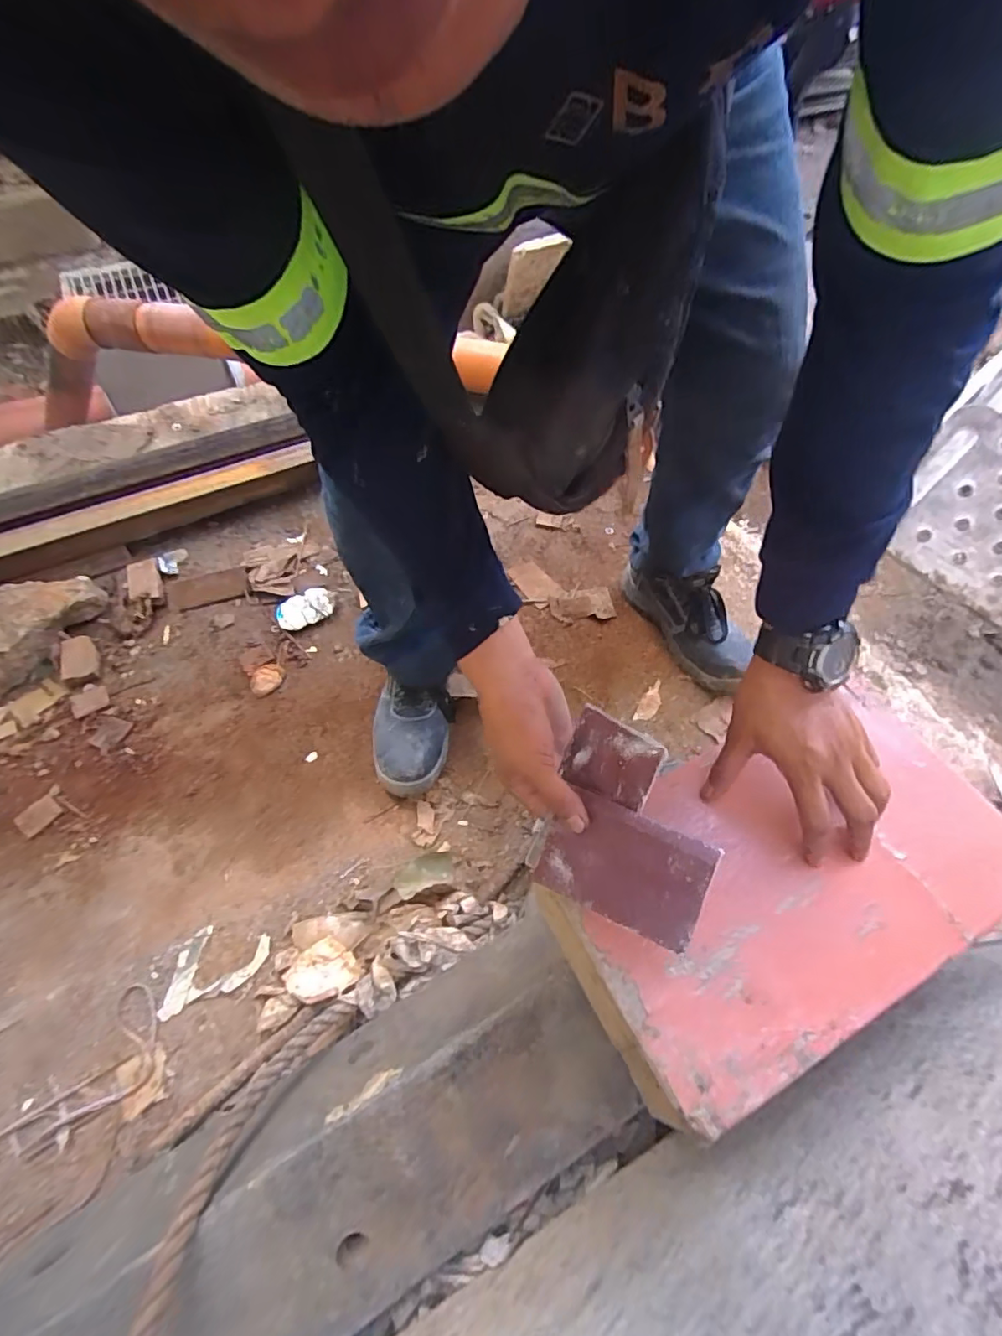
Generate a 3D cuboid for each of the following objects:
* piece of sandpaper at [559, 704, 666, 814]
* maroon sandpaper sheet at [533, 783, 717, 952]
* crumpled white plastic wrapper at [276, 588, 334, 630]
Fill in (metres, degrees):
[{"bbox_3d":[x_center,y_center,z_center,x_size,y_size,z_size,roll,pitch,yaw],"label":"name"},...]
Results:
[{"bbox_3d":[0.085,0.070,0.431,0.073,0.060,0.007,25,15,36],"label":"piece of sandpaper"},{"bbox_3d":[0.086,0.141,0.404,0.118,0.006,0.075,19,82,32],"label":"maroon sandpaper sheet"},{"bbox_3d":[-0.341,-0.104,0.969,0.094,0.027,0.071,-26,63,-18],"label":"crumpled white plastic wrapper"}]

